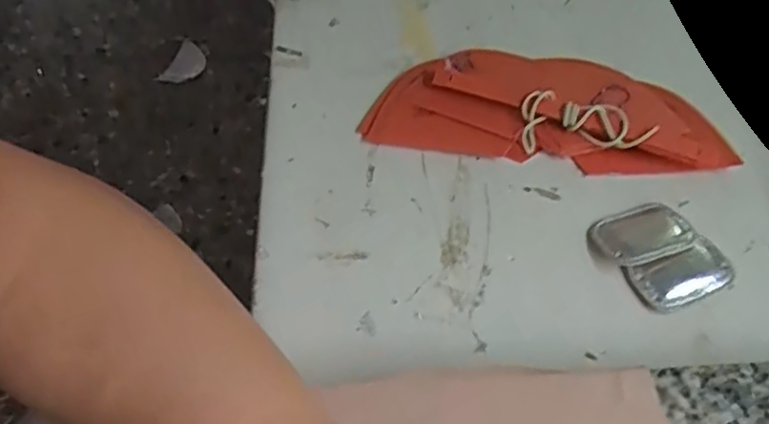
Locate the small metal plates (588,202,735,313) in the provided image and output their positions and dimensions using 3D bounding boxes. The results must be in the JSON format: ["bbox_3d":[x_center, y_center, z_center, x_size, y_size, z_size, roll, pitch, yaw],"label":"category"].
[{"bbox_3d":[0.137,0.020,0.337,0.050,0.005,0.058,-23,59,-16],"label":"small metal plates"}]

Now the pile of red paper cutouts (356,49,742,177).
[{"bbox_3d":[0.092,-0.065,0.386,0.193,0.019,0.082,8,55,4],"label":"pile of red paper cutouts"}]

